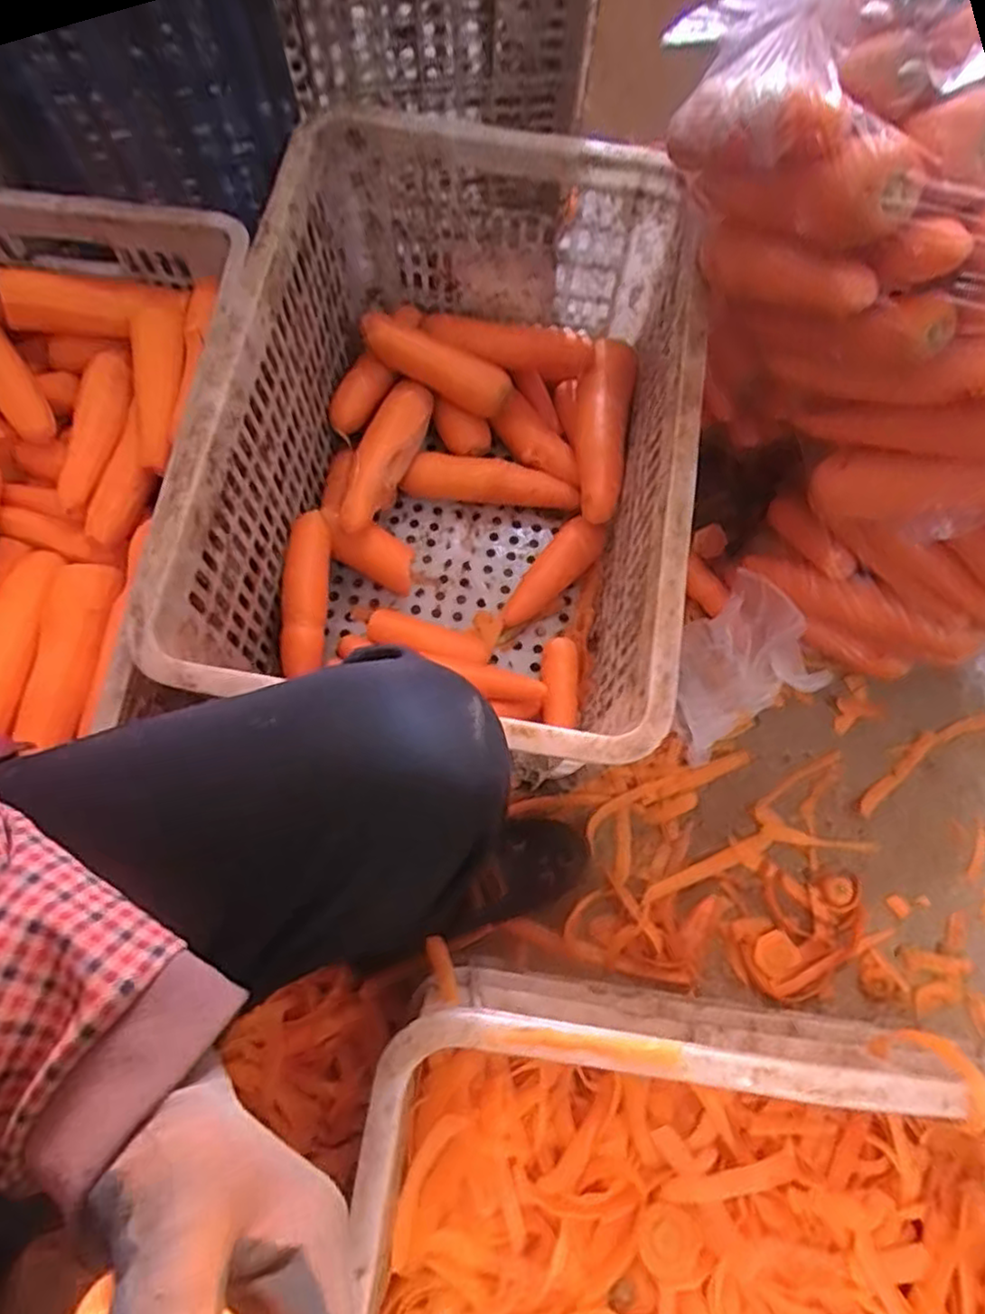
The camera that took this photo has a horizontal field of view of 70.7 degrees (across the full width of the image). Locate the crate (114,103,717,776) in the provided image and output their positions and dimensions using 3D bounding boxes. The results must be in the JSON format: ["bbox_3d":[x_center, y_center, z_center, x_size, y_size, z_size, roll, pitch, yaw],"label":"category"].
[{"bbox_3d":[-0.036,-0.183,0.654,0.367,0.280,0.542,9,74,1],"label":"crate"}]

